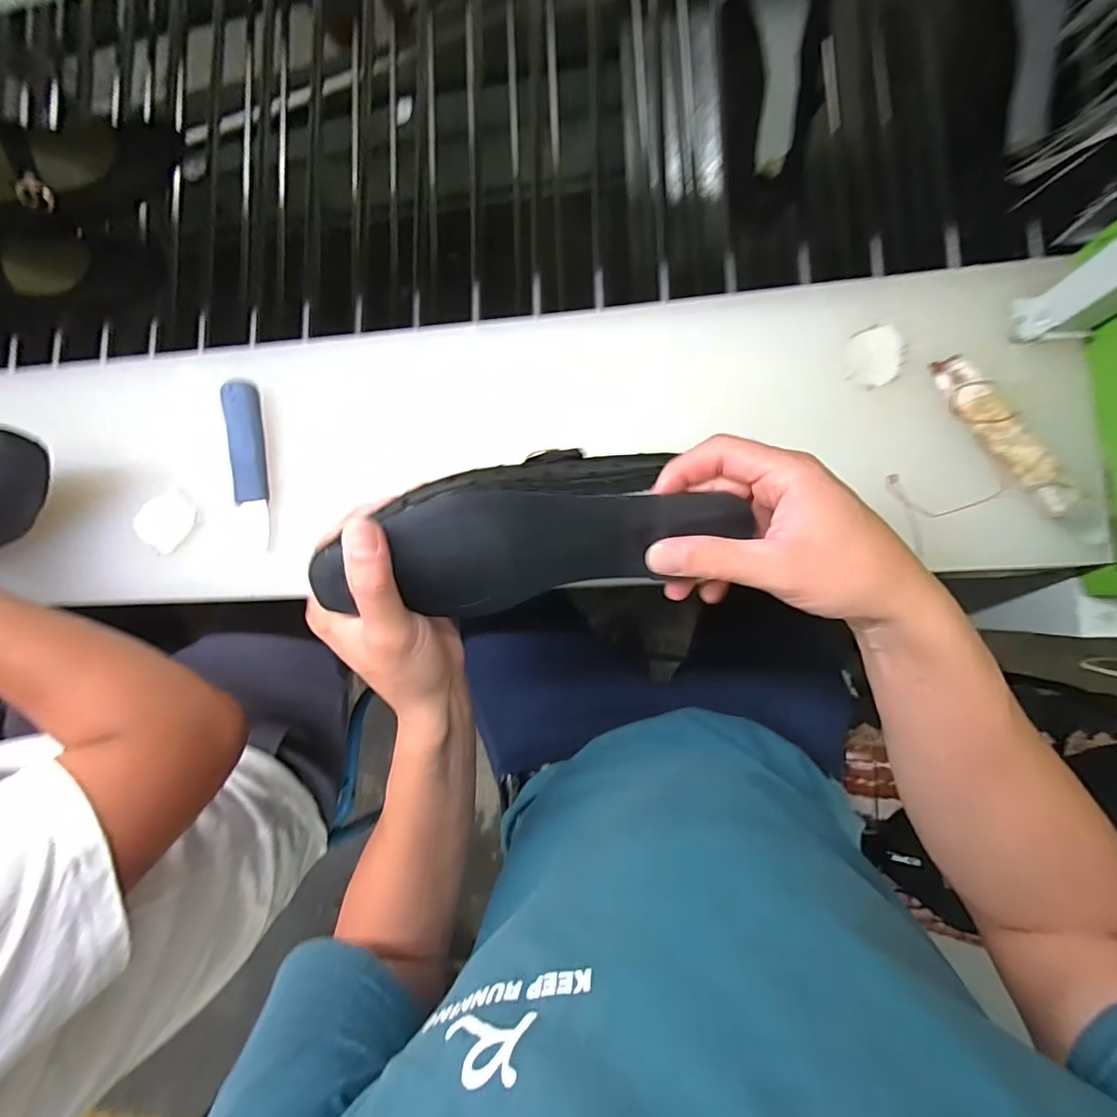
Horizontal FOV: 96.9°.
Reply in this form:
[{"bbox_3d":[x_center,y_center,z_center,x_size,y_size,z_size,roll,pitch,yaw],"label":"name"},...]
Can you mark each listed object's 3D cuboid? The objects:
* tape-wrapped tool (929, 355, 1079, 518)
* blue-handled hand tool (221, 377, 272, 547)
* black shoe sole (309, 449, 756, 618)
[{"bbox_3d":[0.327,-0.092,0.363,0.027,0.010,0.136,-34,82,5],"label":"tape-wrapped tool"},{"bbox_3d":[-0.284,-0.087,0.453,0.024,0.018,0.151,-8,85,8],"label":"blue-handled hand tool"},{"bbox_3d":[-0.016,-0.018,0.293,0.245,0.036,0.084,-11,84,-9],"label":"black shoe sole"}]

